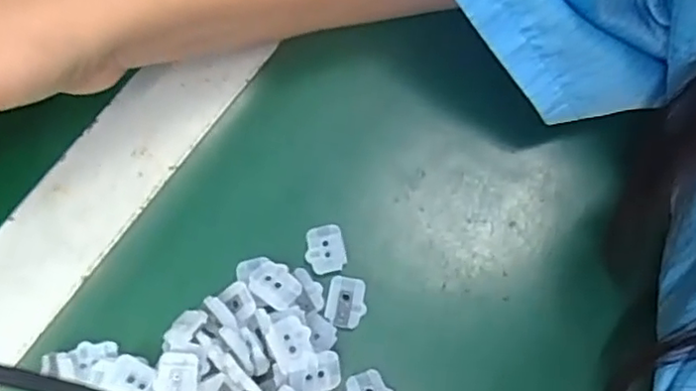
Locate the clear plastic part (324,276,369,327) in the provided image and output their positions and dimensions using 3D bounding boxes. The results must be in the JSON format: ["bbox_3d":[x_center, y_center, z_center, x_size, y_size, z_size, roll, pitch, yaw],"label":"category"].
[{"bbox_3d":[0.000,0.046,0.278,0.017,0.004,0.021,9,73,4],"label":"clear plastic part"}]

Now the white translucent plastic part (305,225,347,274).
[{"bbox_3d":[-0.010,0.024,0.285,0.017,0.004,0.021,-10,73,-2],"label":"white translucent plastic part"}]

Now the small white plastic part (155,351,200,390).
[{"bbox_3d":[-0.070,0.075,0.262,0.017,0.004,0.021,-1,73,1],"label":"small white plastic part"}]

